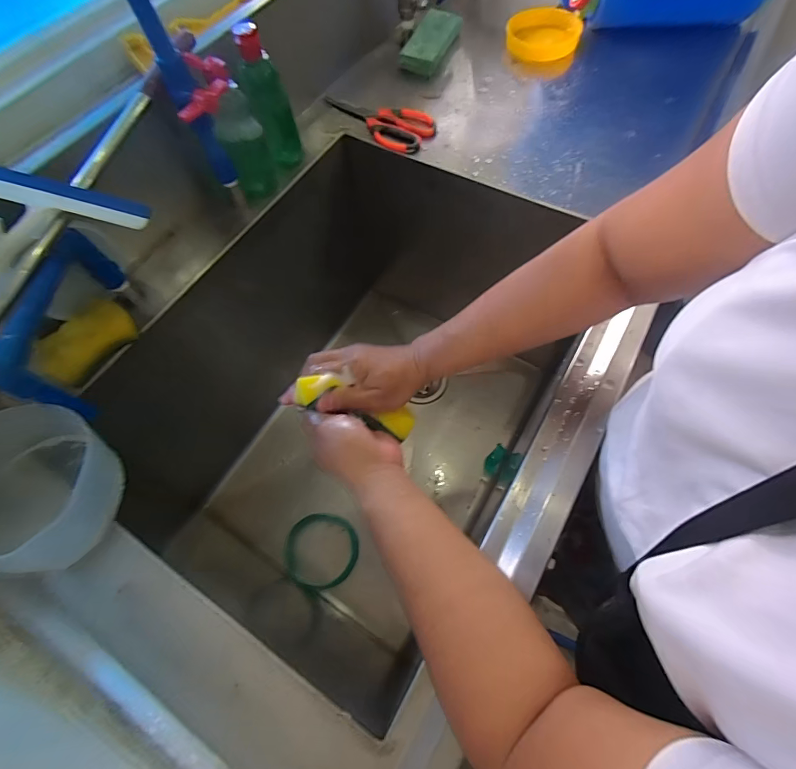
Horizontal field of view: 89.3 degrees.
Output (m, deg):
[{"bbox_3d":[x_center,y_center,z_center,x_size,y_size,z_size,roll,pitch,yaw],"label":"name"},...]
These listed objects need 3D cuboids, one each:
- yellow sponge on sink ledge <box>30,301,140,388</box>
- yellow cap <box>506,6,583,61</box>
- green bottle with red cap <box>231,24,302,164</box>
[{"bbox_3d":[-0.364,-0.051,0.469,0.059,0.032,0.105,37,71,19],"label":"yellow sponge on sink ledge"},{"bbox_3d":[0.255,-0.614,0.707,0.121,0.032,0.118,-1,64,3],"label":"yellow cap"},{"bbox_3d":[-0.170,-0.371,0.541,0.048,0.160,0.052,-18,64,-5],"label":"green bottle with red cap"}]

